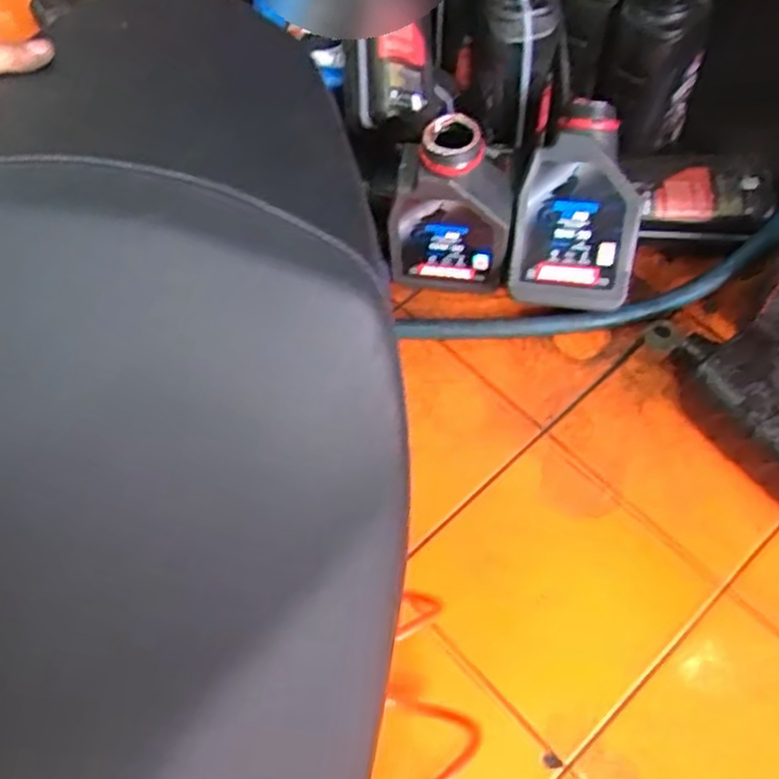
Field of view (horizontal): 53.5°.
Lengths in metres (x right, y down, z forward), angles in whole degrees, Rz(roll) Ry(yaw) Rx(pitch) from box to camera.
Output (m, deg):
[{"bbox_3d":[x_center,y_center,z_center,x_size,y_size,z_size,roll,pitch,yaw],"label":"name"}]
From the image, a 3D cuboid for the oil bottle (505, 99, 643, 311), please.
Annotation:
[{"bbox_3d":[0.185,-0.174,0.742,0.109,0.183,0.062,13,22,10],"label":"oil bottle"}]

